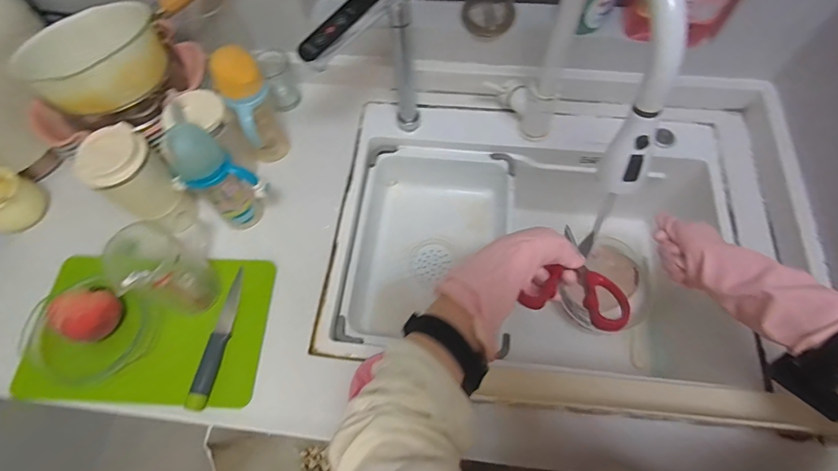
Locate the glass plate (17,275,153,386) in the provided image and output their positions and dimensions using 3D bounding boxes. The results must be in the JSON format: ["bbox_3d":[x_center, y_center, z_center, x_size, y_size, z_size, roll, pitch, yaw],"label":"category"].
[{"bbox_3d":[-0.461,0.122,0.604,0.168,0.043,0.138,34,70,16],"label":"glass plate"}]

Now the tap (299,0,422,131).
[{"bbox_3d":[-0.072,-0.221,0.625,0.160,0.271,0.035,-38,69,-14],"label":"tap"}]

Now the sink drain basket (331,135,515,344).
[{"bbox_3d":[0.018,0.025,0.746,0.249,0.130,0.352,6,65,5],"label":"sink drain basket"}]

